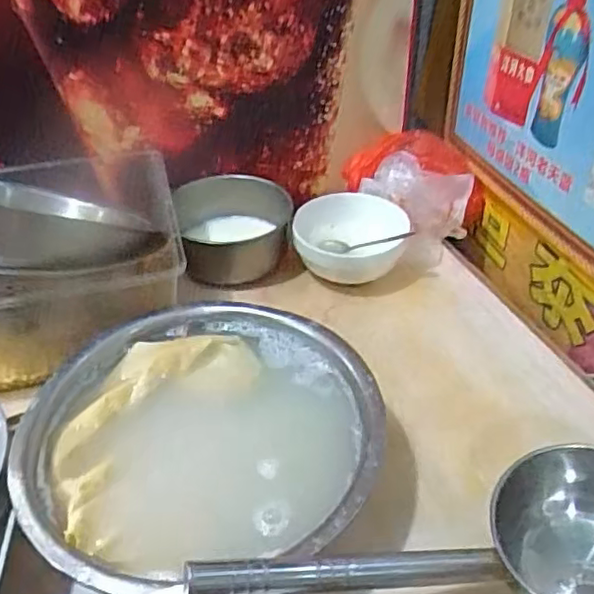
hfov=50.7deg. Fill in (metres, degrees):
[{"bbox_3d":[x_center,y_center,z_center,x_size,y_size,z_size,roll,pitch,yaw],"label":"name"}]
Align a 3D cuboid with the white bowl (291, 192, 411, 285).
[{"bbox_3d":[0.077,-0.087,0.885,0.150,0.058,0.150,-1,38,1],"label":"white bowl"}]

